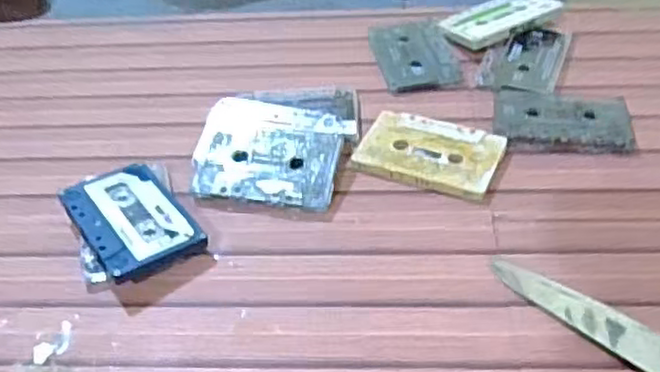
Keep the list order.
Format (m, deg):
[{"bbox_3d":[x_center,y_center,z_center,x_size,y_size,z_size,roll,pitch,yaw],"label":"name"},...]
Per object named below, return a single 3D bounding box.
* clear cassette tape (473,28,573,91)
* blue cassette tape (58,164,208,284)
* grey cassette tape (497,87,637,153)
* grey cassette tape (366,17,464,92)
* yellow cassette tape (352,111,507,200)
[{"bbox_3d":[0.168,-0.111,0.591,0.063,0.009,0.095,15,45,19],"label":"clear cassette tape"},{"bbox_3d":[-0.132,0.023,0.459,0.065,0.015,0.097,-22,45,-29],"label":"blue cassette tape"},{"bbox_3d":[0.178,-0.054,0.528,0.098,0.013,0.068,5,42,9],"label":"grey cassette tape"},{"bbox_3d":[0.074,-0.118,0.609,0.064,0.011,0.100,-8,42,-5],"label":"grey cassette tape"},{"bbox_3d":[0.073,-0.025,0.506,0.099,0.012,0.067,13,44,17],"label":"yellow cassette tape"}]

